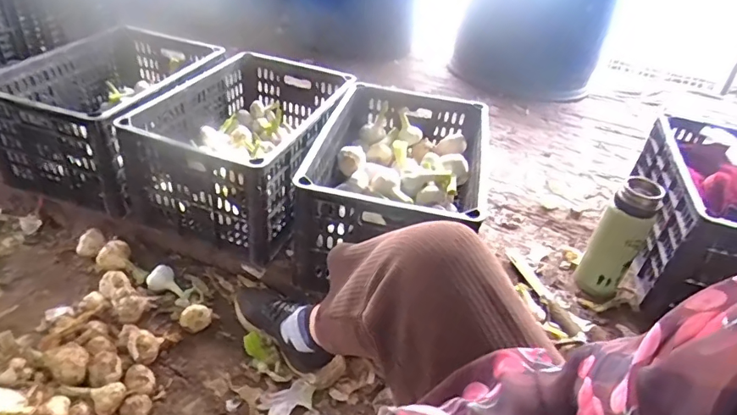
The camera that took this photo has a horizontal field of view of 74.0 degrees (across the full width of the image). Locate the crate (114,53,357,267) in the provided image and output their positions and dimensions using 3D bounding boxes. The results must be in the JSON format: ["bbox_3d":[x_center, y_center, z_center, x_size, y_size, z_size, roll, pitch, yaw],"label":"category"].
[{"bbox_3d":[-0.252,-0.125,0.998,0.317,0.228,0.389,15,37,12],"label":"crate"}]

